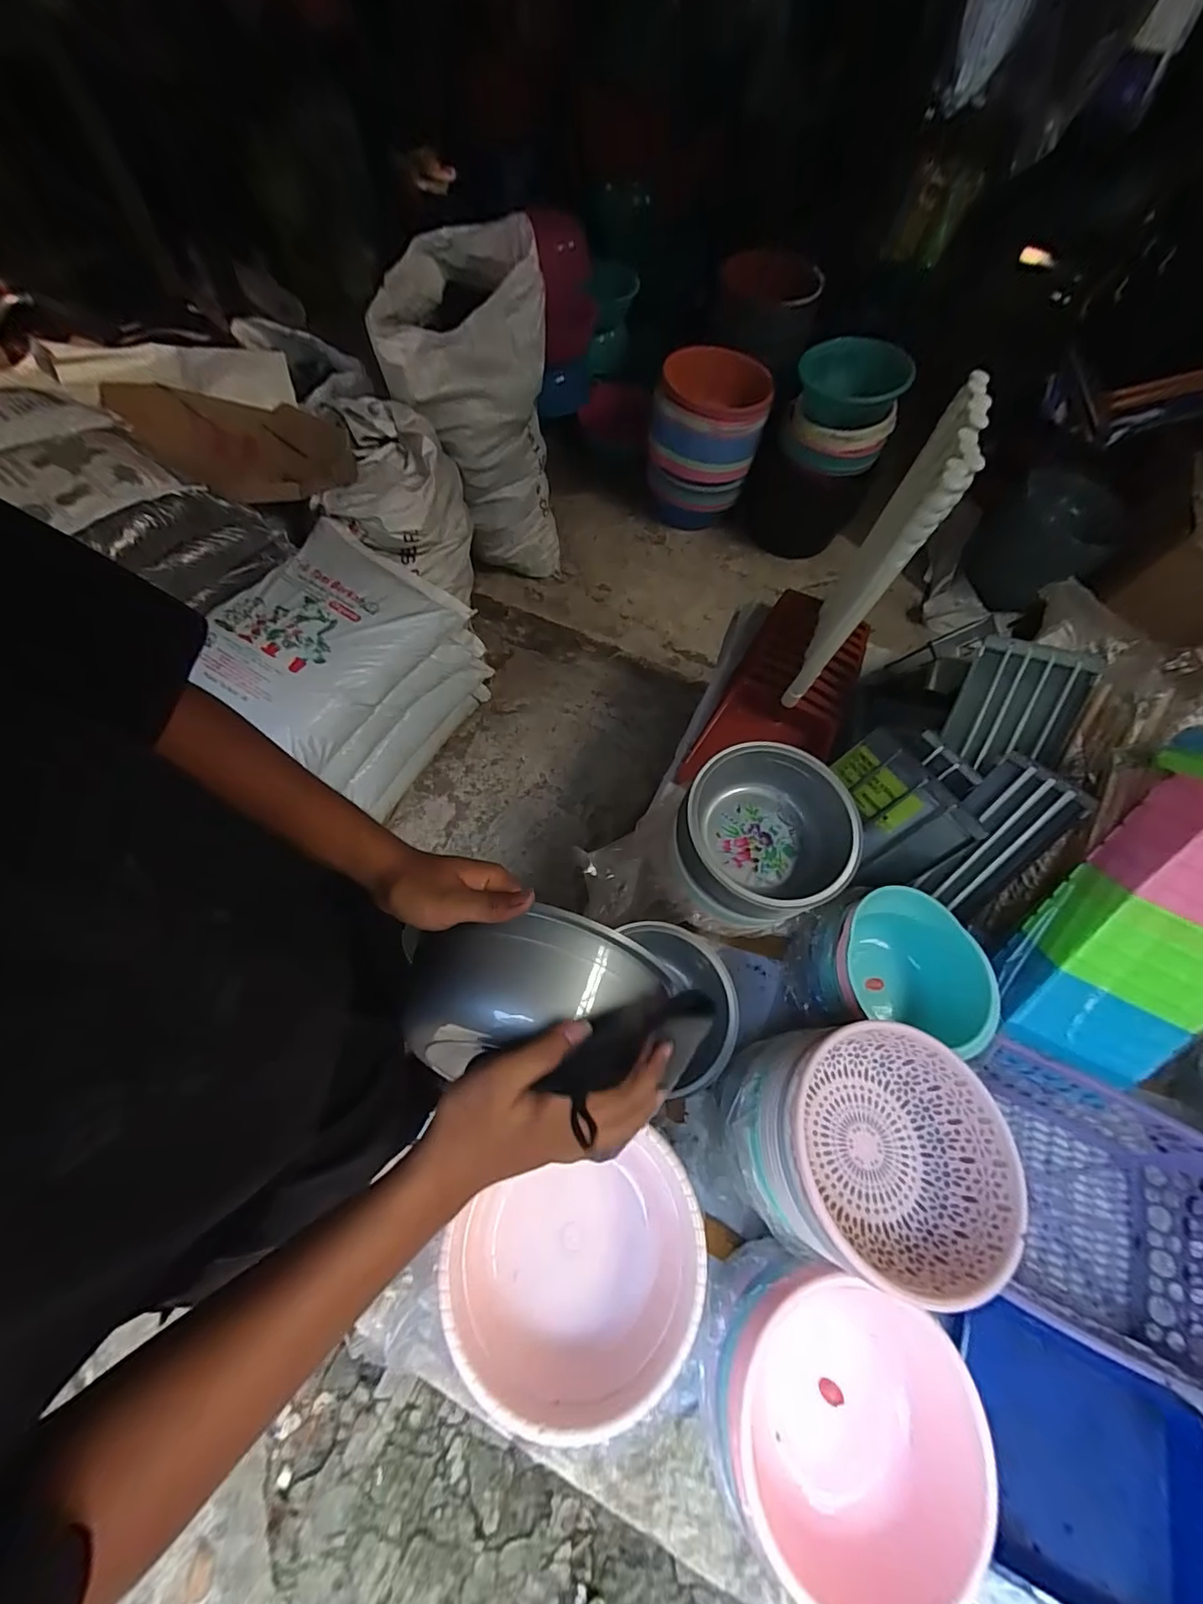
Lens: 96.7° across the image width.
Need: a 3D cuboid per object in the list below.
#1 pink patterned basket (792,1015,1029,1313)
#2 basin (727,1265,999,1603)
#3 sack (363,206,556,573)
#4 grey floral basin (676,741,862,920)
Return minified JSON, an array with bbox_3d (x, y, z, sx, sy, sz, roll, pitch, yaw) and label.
[{"bbox_3d":[0.326,0.380,0.595,0.229,0.093,0.233,3,62,-5],"label":"pink patterned basket"},{"bbox_3d":[0.248,0.656,0.570,0.236,0.124,0.234,3,62,-5],"label":"basin"},{"bbox_3d":[-0.299,-0.919,1.380,0.333,0.762,0.318,-2,63,-8],"label":"sack"},{"bbox_3d":[0.250,0.049,0.796,0.268,0.100,0.240,13,62,0],"label":"grey floral basin"}]

